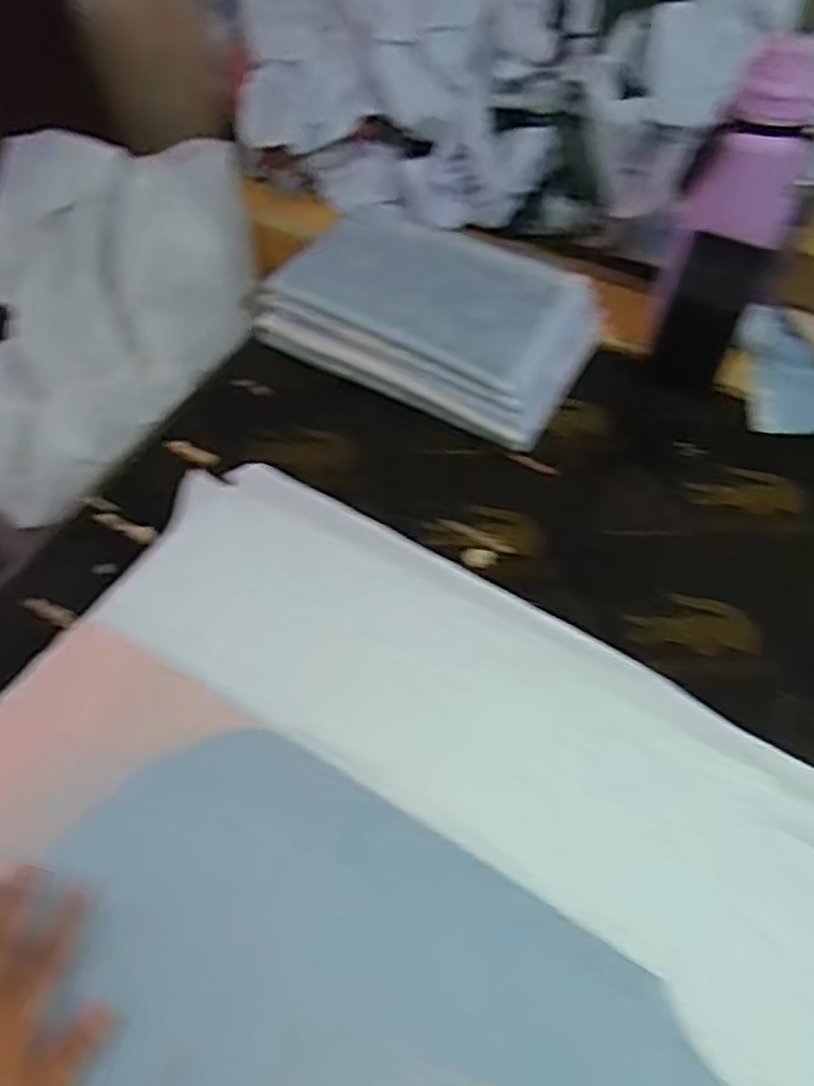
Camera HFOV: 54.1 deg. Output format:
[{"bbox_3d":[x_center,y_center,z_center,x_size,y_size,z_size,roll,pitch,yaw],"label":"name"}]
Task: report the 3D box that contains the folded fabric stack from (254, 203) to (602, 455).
[{"bbox_3d":[0.030,-0.251,0.850,0.321,0.061,0.224,25,59,15],"label":"folded fabric stack"}]

